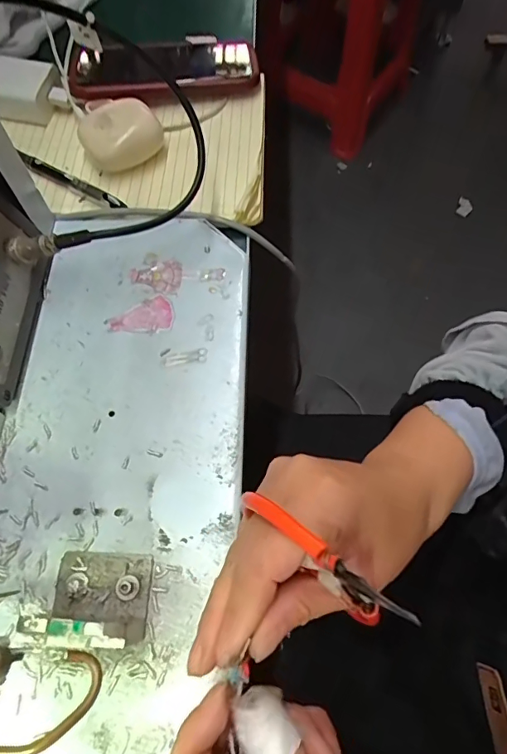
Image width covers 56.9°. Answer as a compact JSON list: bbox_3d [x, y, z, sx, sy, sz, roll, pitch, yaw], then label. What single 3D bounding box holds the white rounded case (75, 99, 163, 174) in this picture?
[{"bbox_3d":[-0.110,-0.199,0.381,0.062,0.028,0.046,-30,70,-11],"label":"white rounded case"}]

